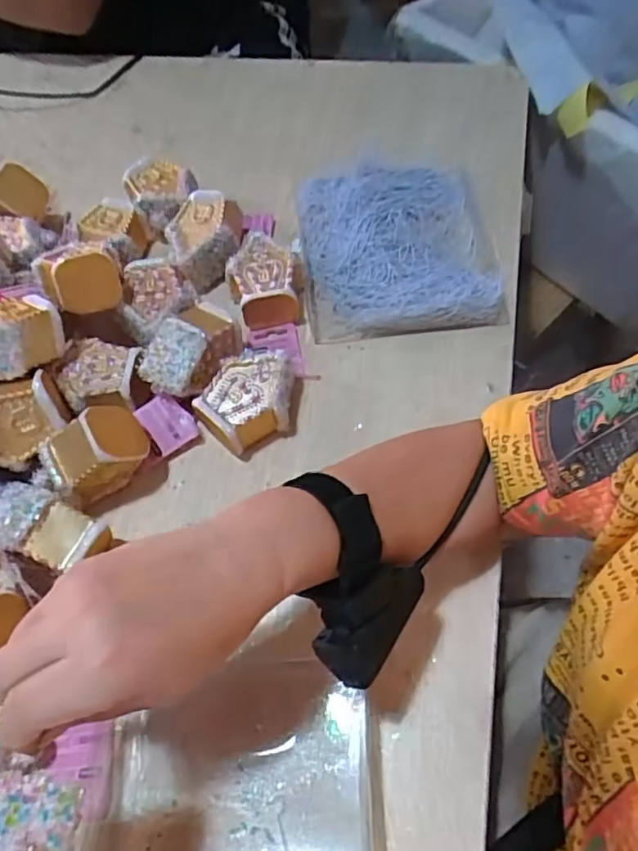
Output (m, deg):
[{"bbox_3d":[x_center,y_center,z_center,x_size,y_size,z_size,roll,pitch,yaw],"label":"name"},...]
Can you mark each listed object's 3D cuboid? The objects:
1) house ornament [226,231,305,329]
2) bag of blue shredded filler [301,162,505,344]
[{"bbox_3d":[-0.050,-0.132,0.557,0.066,0.042,0.082,-12,60,-2],"label":"house ornament"},{"bbox_3d":[0.070,-0.176,0.590,0.174,0.043,0.216,-8,60,1],"label":"bag of blue shredded filler"}]

